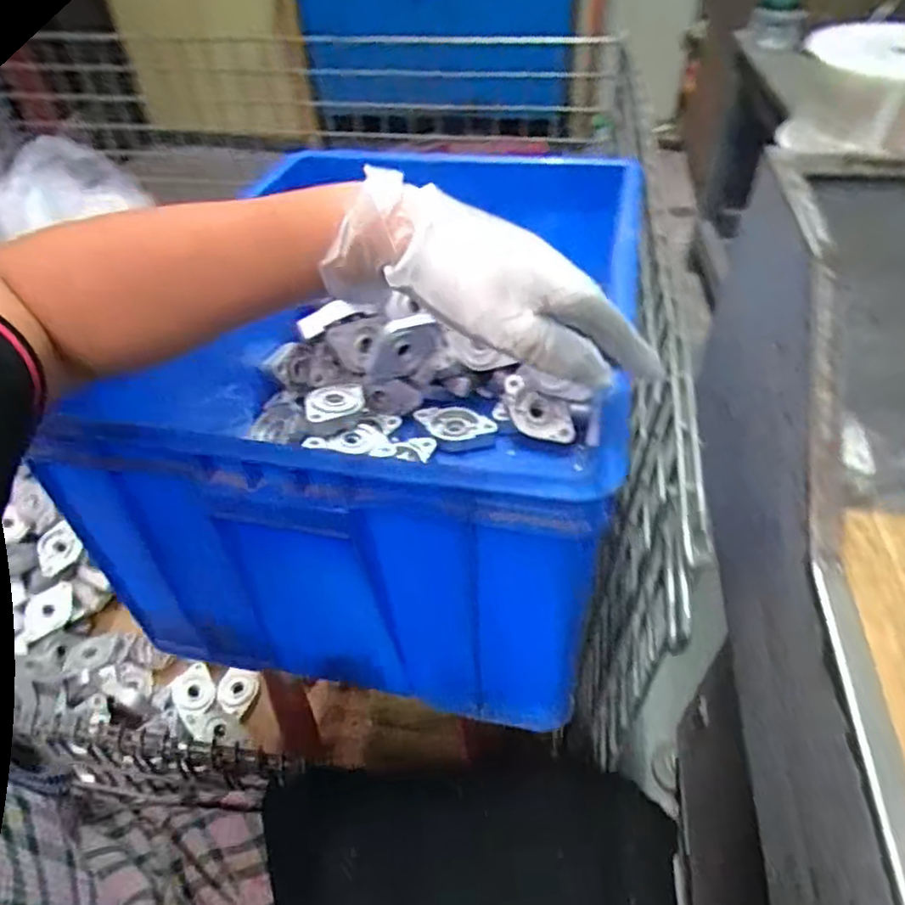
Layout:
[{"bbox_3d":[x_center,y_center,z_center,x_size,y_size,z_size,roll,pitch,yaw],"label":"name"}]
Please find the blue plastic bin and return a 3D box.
[{"bbox_3d":[-0.044,-0.097,0.669,0.385,0.286,0.586,8,47,9],"label":"blue plastic bin"}]

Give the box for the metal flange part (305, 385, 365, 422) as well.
[{"bbox_3d":[-0.138,-0.059,0.765,0.068,0.018,0.043,-16,67,-10],"label":"metal flange part"}]

